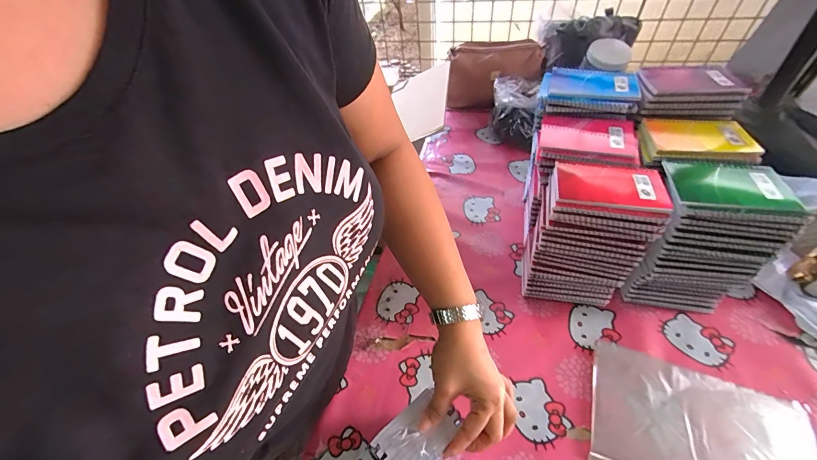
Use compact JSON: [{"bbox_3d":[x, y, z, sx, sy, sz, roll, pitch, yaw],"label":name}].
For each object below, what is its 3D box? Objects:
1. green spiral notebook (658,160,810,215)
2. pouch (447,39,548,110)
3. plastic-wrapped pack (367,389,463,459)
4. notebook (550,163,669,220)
[{"bbox_3d":[0.413,-0.058,0.454,0.138,0.017,0.092,6,49,11],"label":"green spiral notebook"},{"bbox_3d":[0.225,-0.407,0.916,0.247,0.045,0.175,4,92,9],"label":"pouch"},{"bbox_3d":[0.011,0.214,0.361,0.091,0.019,0.064,-35,54,-23],"label":"plastic-wrapped pack"},{"bbox_3d":[0.265,-0.056,0.467,0.131,0.017,0.095,8,50,13],"label":"notebook"}]

